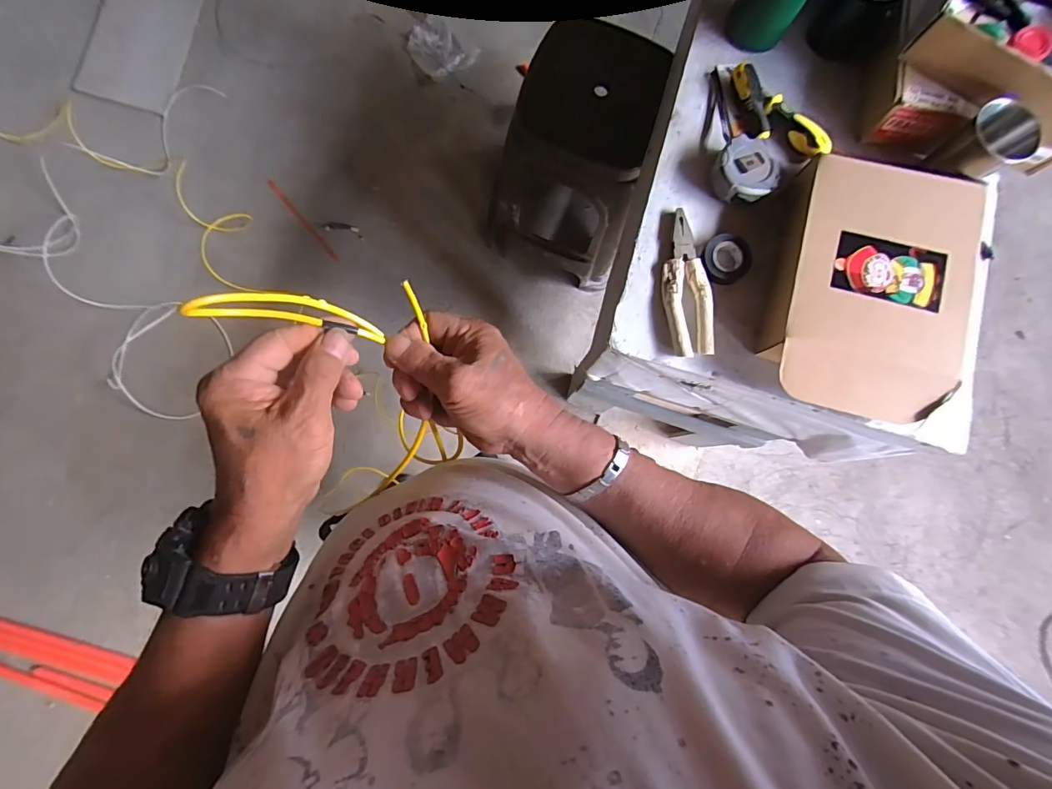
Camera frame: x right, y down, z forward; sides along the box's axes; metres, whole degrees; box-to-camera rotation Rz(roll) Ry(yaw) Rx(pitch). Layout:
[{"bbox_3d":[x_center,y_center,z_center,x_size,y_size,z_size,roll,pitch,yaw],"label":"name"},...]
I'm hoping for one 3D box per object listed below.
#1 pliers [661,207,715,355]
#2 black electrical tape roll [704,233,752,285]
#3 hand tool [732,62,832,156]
[{"bbox_3d":[0.215,-0.150,0.634,0.058,0.024,0.199,-3,83,-3],"label":"pliers"},{"bbox_3d":[0.273,-0.183,0.640,0.060,0.022,0.067,-1,83,-3],"label":"black electrical tape roll"},{"bbox_3d":[0.353,-0.396,0.668,0.062,0.035,0.173,-39,86,-7],"label":"hand tool"}]

